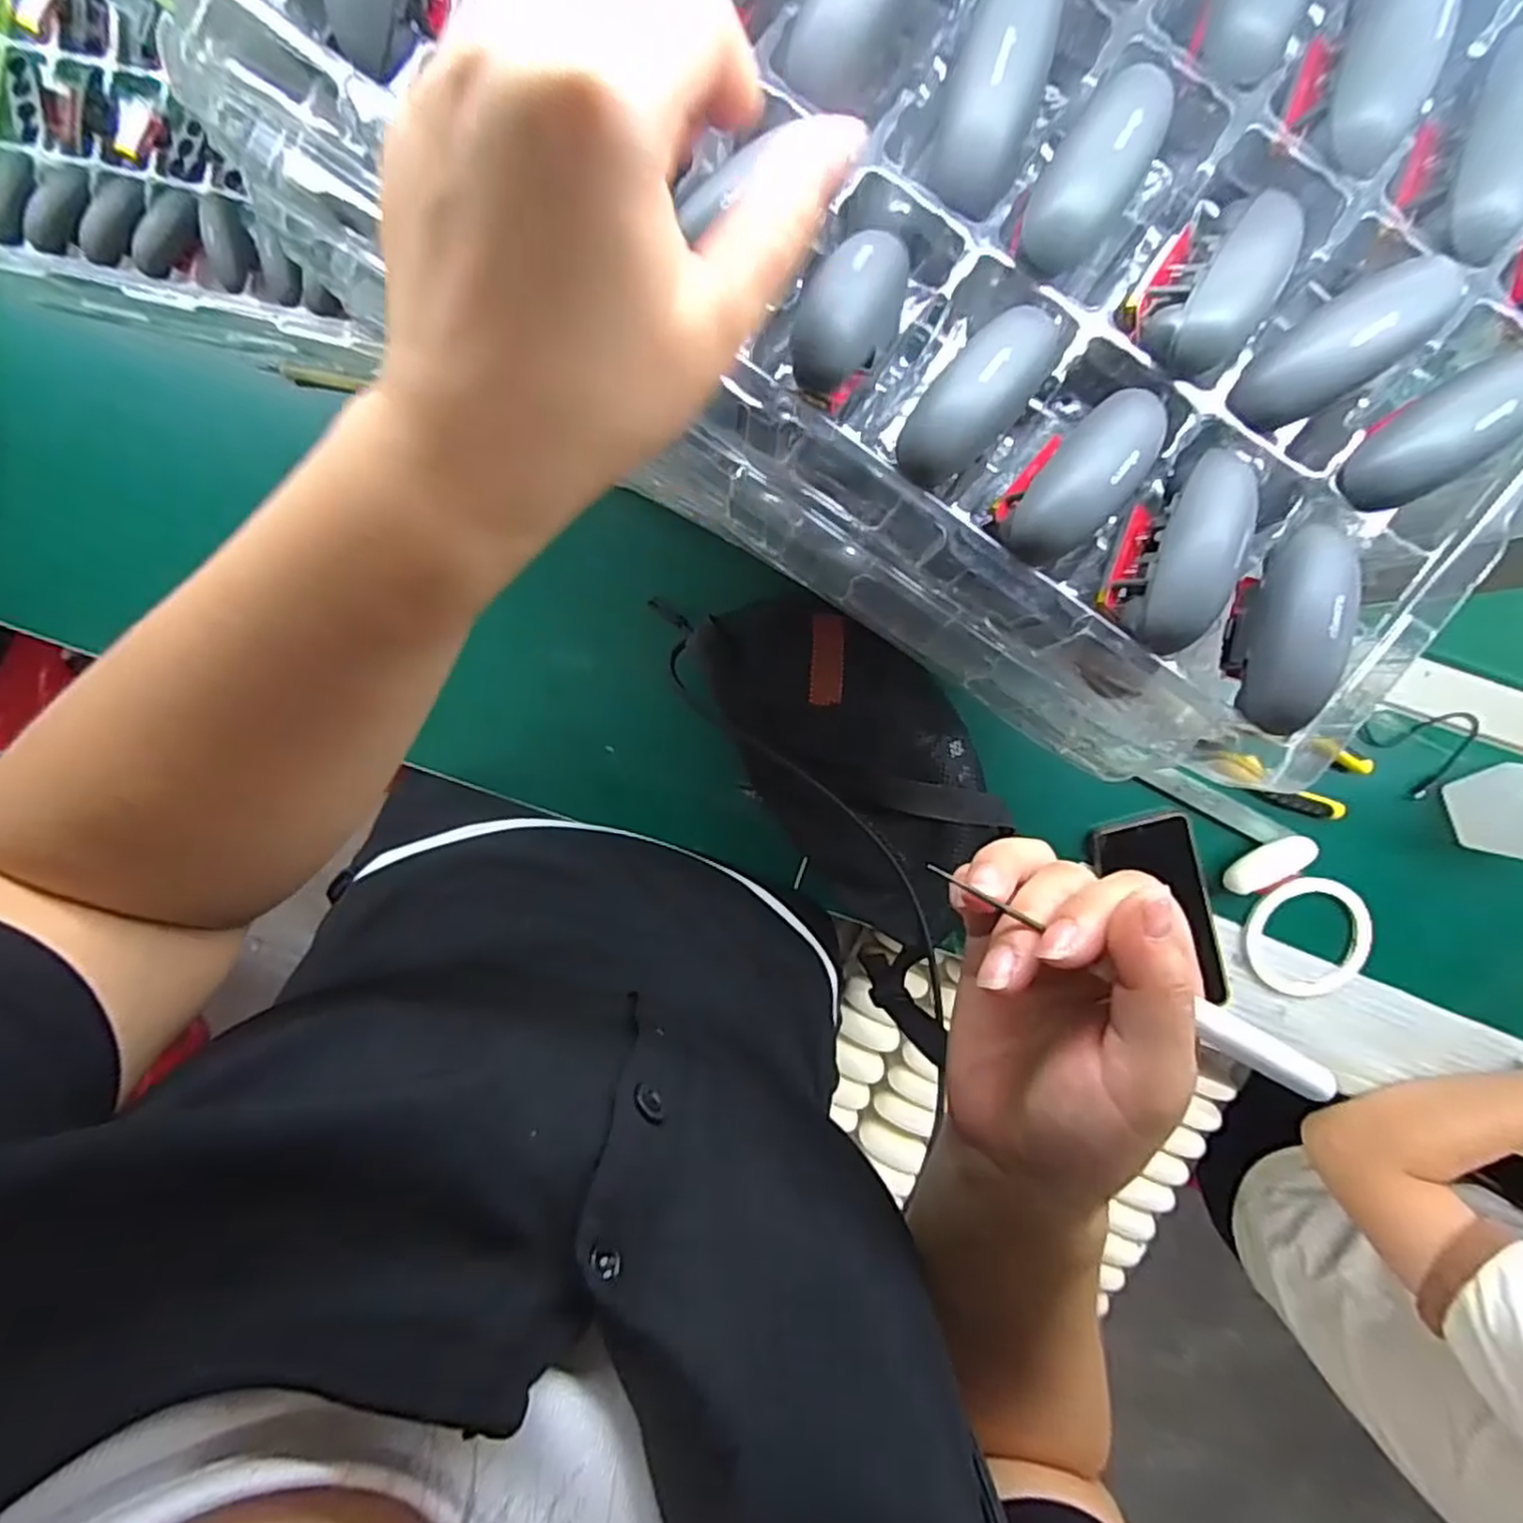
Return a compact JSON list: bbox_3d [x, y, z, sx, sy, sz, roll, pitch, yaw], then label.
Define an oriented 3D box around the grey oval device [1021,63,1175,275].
[{"bbox_3d":[0.099,-0.174,0.214,0.026,0.015,0.058,35,97,-2],"label":"grey oval device"}]

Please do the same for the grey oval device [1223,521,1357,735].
[{"bbox_3d":[0.167,-0.041,0.234,0.024,0.027,0.062,7,97,2],"label":"grey oval device"}]

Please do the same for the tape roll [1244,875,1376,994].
[{"bbox_3d":[0.438,0.142,0.594,0.093,0.010,0.094,0,97,3],"label":"tape roll"}]

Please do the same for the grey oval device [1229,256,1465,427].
[{"bbox_3d":[0.176,-0.126,0.218,0.069,0.015,0.025,-32,94,6],"label":"grey oval device"}]

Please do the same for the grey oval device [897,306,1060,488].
[{"bbox_3d":[0.067,-0.112,0.226,0.025,0.020,0.062,41,97,-2],"label":"grey oval device"}]

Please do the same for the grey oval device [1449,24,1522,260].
[{"bbox_3d":[0.215,-0.180,0.210,0.022,0.015,0.065,11,97,1],"label":"grey oval device"}]

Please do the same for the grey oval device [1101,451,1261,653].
[{"bbox_3d":[0.134,-0.066,0.237,0.030,0.026,0.061,21,97,0],"label":"grey oval device"}]

